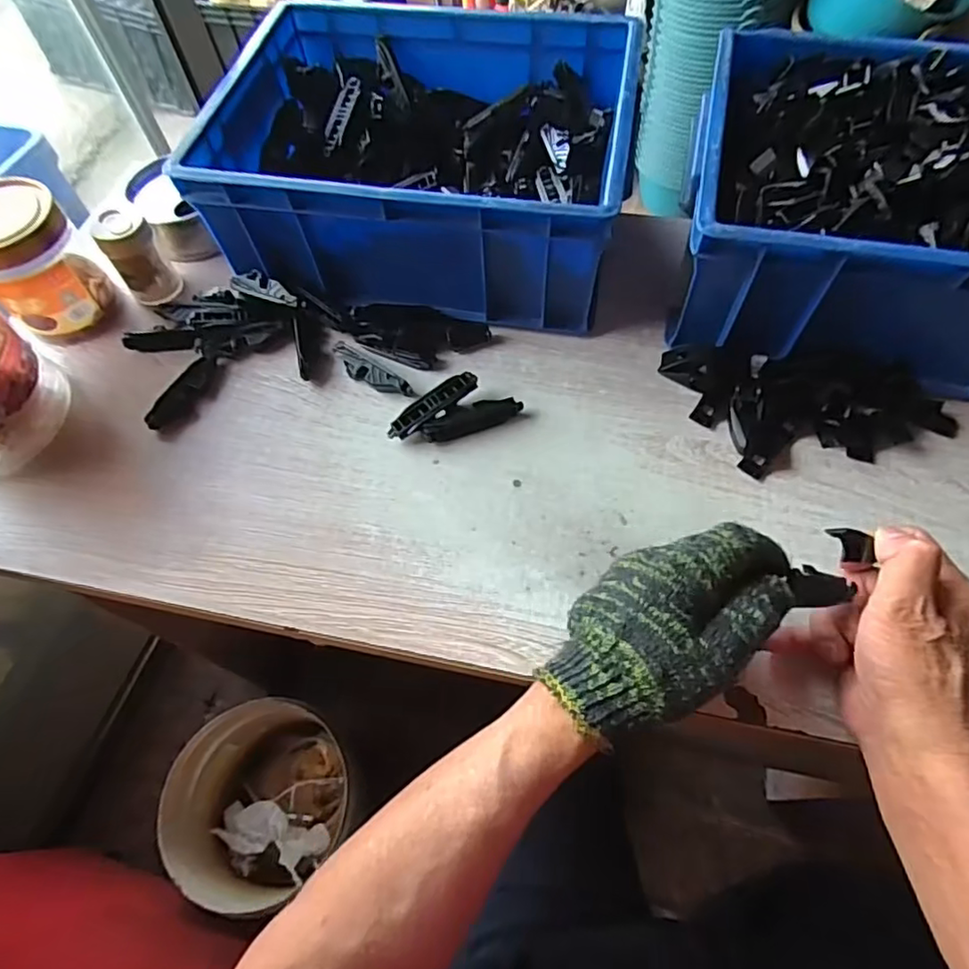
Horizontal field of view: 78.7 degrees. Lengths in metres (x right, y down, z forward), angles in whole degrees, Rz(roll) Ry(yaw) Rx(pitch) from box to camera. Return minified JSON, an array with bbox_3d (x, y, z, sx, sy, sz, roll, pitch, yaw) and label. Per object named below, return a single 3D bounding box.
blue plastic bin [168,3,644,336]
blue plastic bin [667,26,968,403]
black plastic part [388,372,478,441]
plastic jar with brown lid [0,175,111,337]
[{"bbox_3d":[-0.048,-0.289,0.521,0.327,0.112,0.255,8,63,7],"label":"blue plastic bin"},{"bbox_3d":[0.334,-0.218,0.463,0.329,0.129,0.245,11,63,8],"label":"blue plastic bin"},{"bbox_3d":[-0.042,-0.063,0.467,0.080,0.013,0.019,-34,66,-14],"label":"black plastic part"},{"bbox_3d":[-0.371,-0.183,0.489,0.067,0.103,0.084,35,69,19],"label":"plastic jar with brown lid"}]

